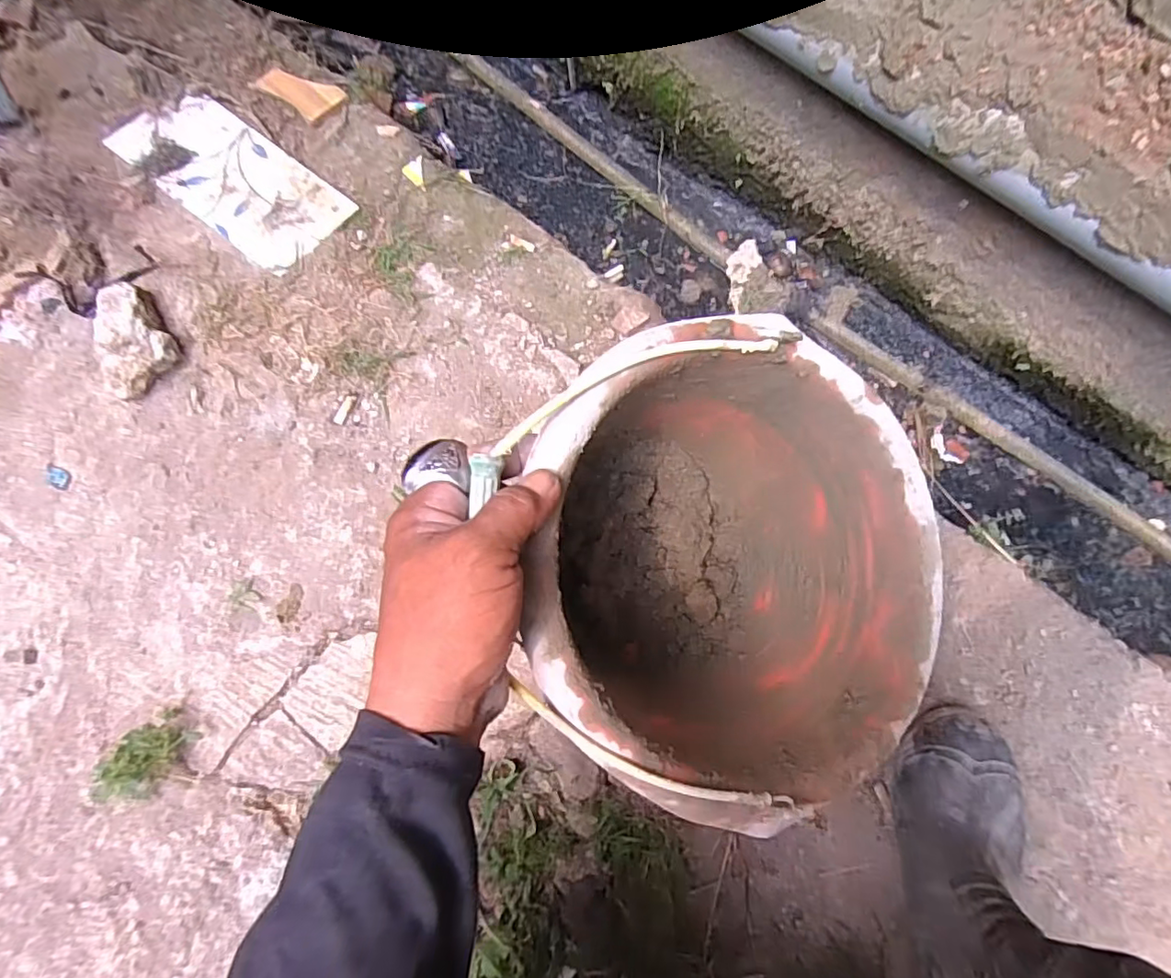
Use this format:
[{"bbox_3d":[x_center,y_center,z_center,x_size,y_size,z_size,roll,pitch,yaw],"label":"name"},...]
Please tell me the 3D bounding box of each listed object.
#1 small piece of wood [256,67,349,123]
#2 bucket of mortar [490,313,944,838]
[{"bbox_3d":[-0.313,-0.434,0.635,0.092,0.006,0.046,29,83,6],"label":"small piece of wood"},{"bbox_3d":[0.057,0.048,0.426,0.292,0.236,0.292,3,84,-25],"label":"bucket of mortar"}]

